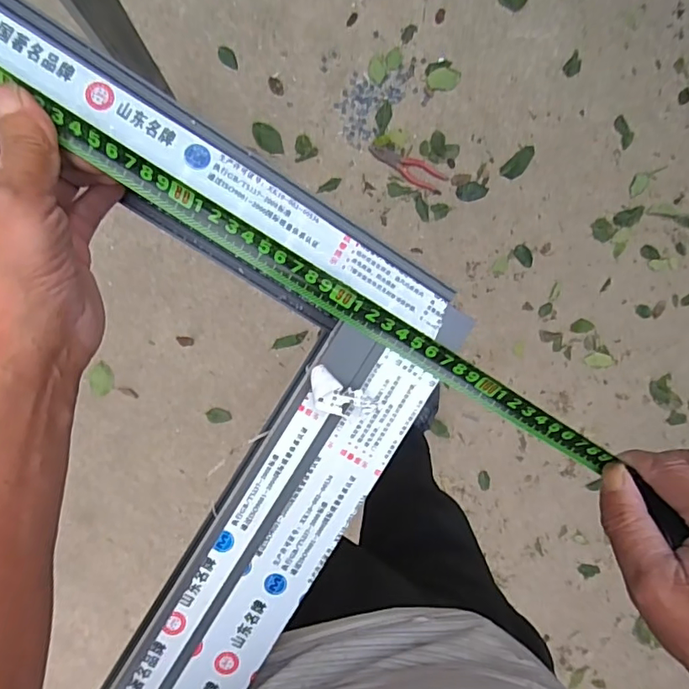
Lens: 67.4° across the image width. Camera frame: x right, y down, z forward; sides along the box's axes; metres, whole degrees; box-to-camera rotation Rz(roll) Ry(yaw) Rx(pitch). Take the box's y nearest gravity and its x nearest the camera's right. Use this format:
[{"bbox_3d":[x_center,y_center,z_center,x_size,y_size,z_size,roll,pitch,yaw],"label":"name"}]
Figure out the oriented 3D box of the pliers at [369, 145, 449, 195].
[{"bbox_3d":[0.149,-0.417,1.212,0.192,0.010,0.052,27,92,-9],"label":"pliers"}]

